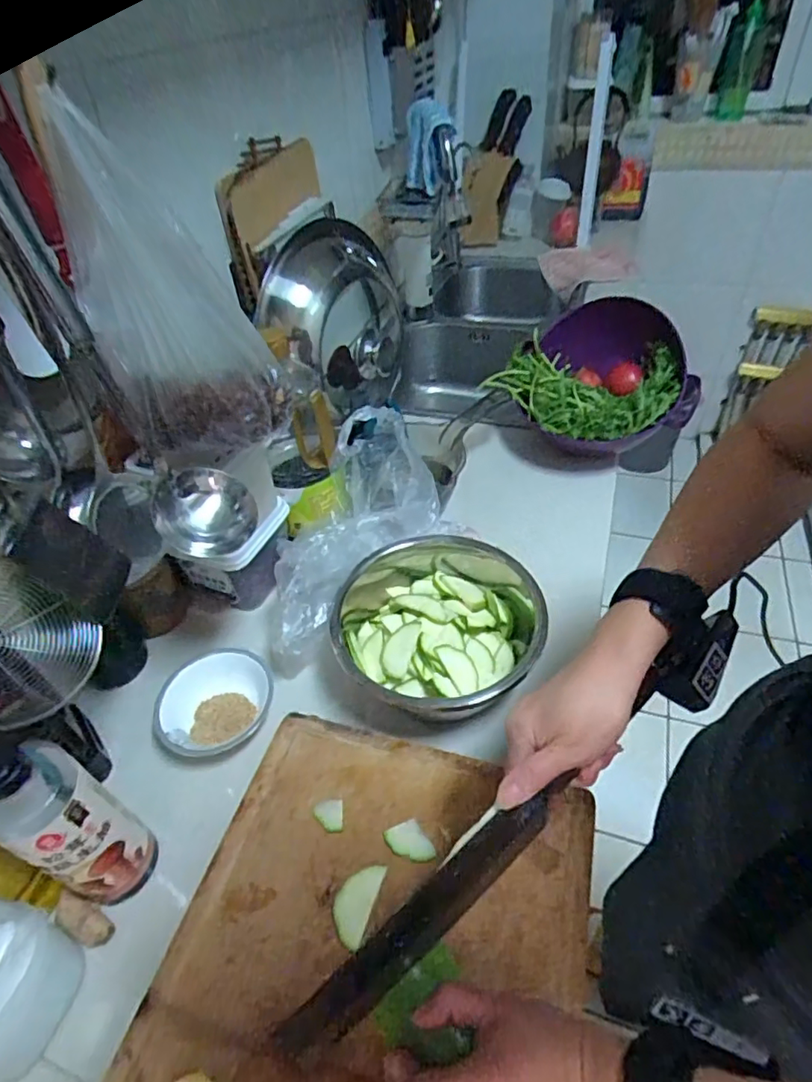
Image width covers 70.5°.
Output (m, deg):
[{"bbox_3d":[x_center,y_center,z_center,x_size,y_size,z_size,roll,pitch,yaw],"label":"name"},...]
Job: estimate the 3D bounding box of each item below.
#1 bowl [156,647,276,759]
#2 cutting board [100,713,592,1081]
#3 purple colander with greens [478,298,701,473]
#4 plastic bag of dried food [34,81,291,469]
[{"bbox_3d":[-0.201,0.174,0.613,0.117,0.046,0.120,-2,42,2],"label":"bowl"},{"bbox_3d":[-0.038,0.334,0.416,0.302,0.024,0.395,11,44,16],"label":"cutting board"},{"bbox_3d":[0.299,-0.221,0.875,0.250,0.130,0.278,-36,62,-7],"label":"purple colander with greens"},{"bbox_3d":[-0.192,-0.194,0.483,0.138,0.266,0.086,-14,45,-8],"label":"plastic bag of dried food"}]

